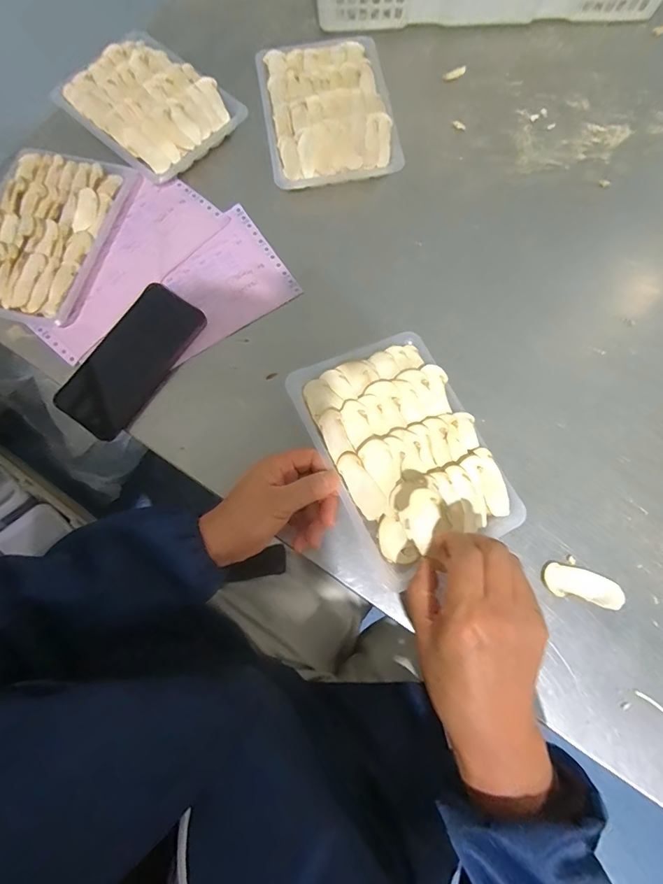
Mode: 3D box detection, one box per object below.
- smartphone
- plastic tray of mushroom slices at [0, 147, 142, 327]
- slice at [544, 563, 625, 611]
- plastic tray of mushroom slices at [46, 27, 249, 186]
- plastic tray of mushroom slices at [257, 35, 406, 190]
[{"bbox_3d":[-0.206,-0.085,0.442,0.077,0.009,0.162,34,79,9],"label":"smartphone"},{"bbox_3d":[-0.312,-0.225,0.468,0.134,0.034,0.204,17,77,6],"label":"plastic tray of mushroom slices"},{"bbox_3d":[0.223,0.127,0.380,0.065,0.006,0.027,13,77,5],"label":"slice"},{"bbox_3d":[-0.217,-0.398,0.509,0.188,0.037,0.151,43,81,11],"label":"plastic tray of mushroom slices"},{"bbox_3d":[-0.005,-0.390,0.505,0.145,0.027,0.200,-10,76,-1],"label":"plastic tray of mushroom slices"}]

